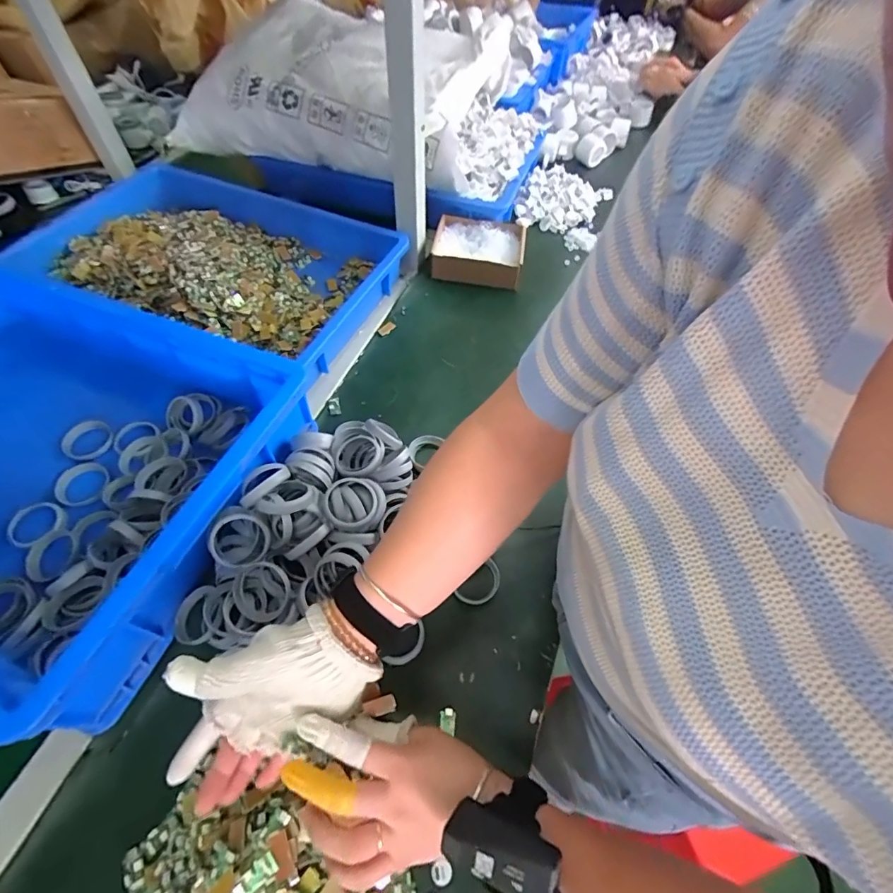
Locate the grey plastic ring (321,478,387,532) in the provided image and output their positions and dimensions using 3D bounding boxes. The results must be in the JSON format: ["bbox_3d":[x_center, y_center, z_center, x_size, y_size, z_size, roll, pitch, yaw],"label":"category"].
[{"bbox_3d":[-0.103,0.063,0.494,0.071,0.023,0.062,-27,69,-34],"label":"grey plastic ring"}]

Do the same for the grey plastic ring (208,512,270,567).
[{"bbox_3d":[-0.216,0.097,0.471,0.055,0.024,0.061,18,91,-10],"label":"grey plastic ring"}]

